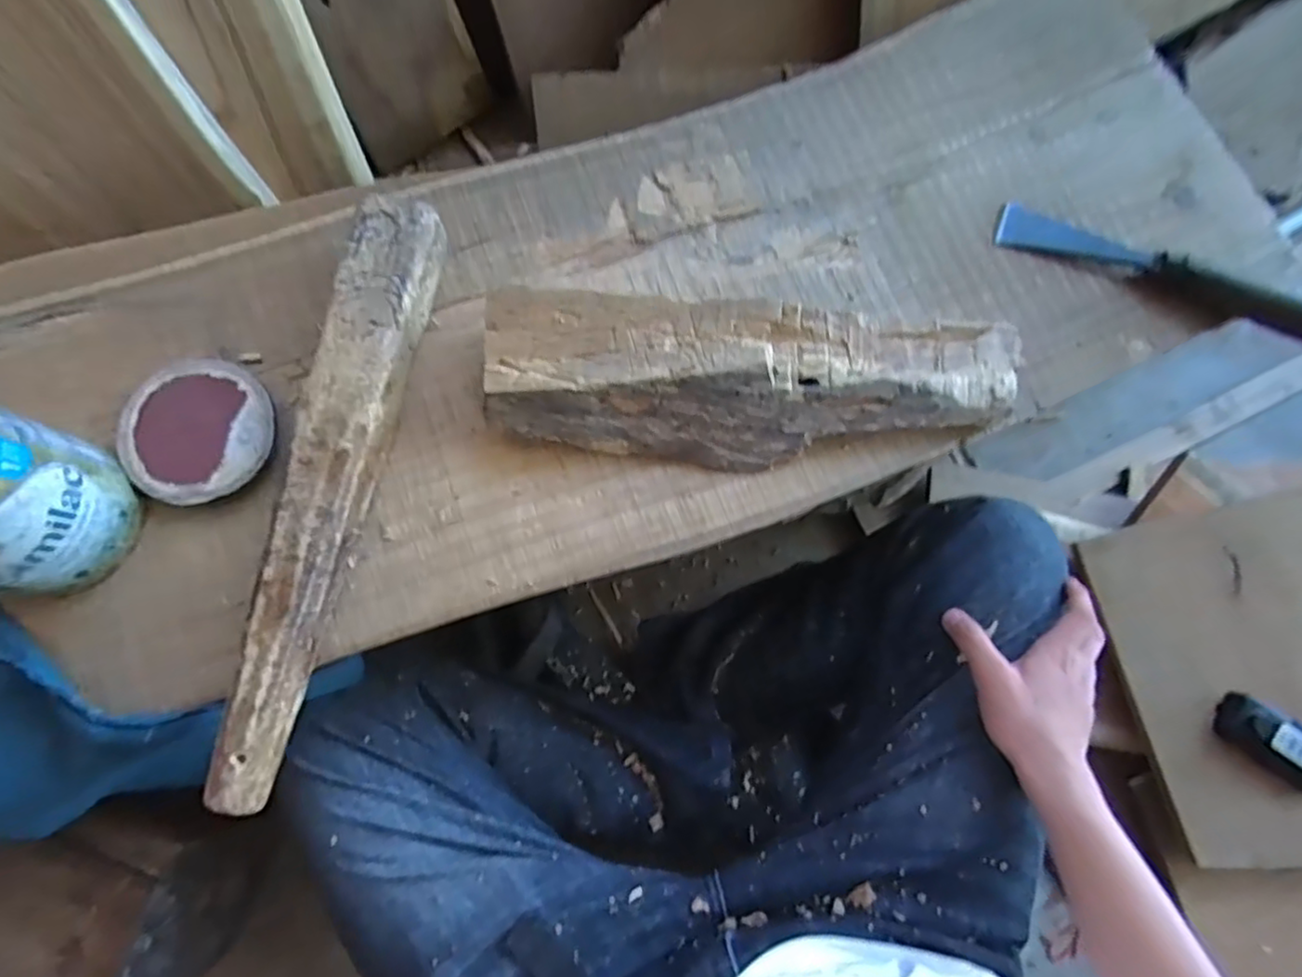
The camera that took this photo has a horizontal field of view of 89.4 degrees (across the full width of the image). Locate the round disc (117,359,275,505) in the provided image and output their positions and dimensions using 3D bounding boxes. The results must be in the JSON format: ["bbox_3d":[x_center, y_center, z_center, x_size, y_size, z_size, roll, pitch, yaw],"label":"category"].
[{"bbox_3d":[-0.292,-0.039,0.428,0.089,0.019,0.095,0,75,-2],"label":"round disc"}]

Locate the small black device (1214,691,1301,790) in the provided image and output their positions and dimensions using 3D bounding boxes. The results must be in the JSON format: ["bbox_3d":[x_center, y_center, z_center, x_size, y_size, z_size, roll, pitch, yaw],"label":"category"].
[{"bbox_3d":[0.600,0.244,0.624,0.112,0.034,0.051,39,77,8],"label":"small black device"}]

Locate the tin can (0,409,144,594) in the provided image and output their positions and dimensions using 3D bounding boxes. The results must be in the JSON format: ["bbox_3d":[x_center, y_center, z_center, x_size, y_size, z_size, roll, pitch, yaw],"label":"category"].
[{"bbox_3d":[-0.368,0.010,0.362,0.095,0.123,0.092,0,75,-2],"label":"tin can"}]

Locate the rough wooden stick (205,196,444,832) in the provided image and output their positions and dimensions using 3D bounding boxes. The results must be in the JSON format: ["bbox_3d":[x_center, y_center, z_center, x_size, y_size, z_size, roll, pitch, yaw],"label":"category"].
[{"bbox_3d":[-0.196,-0.005,0.409,0.046,0.051,0.370,10,75,1],"label":"rough wooden stick"}]

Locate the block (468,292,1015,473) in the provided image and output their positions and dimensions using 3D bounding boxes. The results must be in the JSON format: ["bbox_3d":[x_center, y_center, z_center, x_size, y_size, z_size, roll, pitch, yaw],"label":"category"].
[{"bbox_3d":[0.077,-0.071,0.439,0.360,0.053,0.100,-1,75,-2],"label":"block"}]

